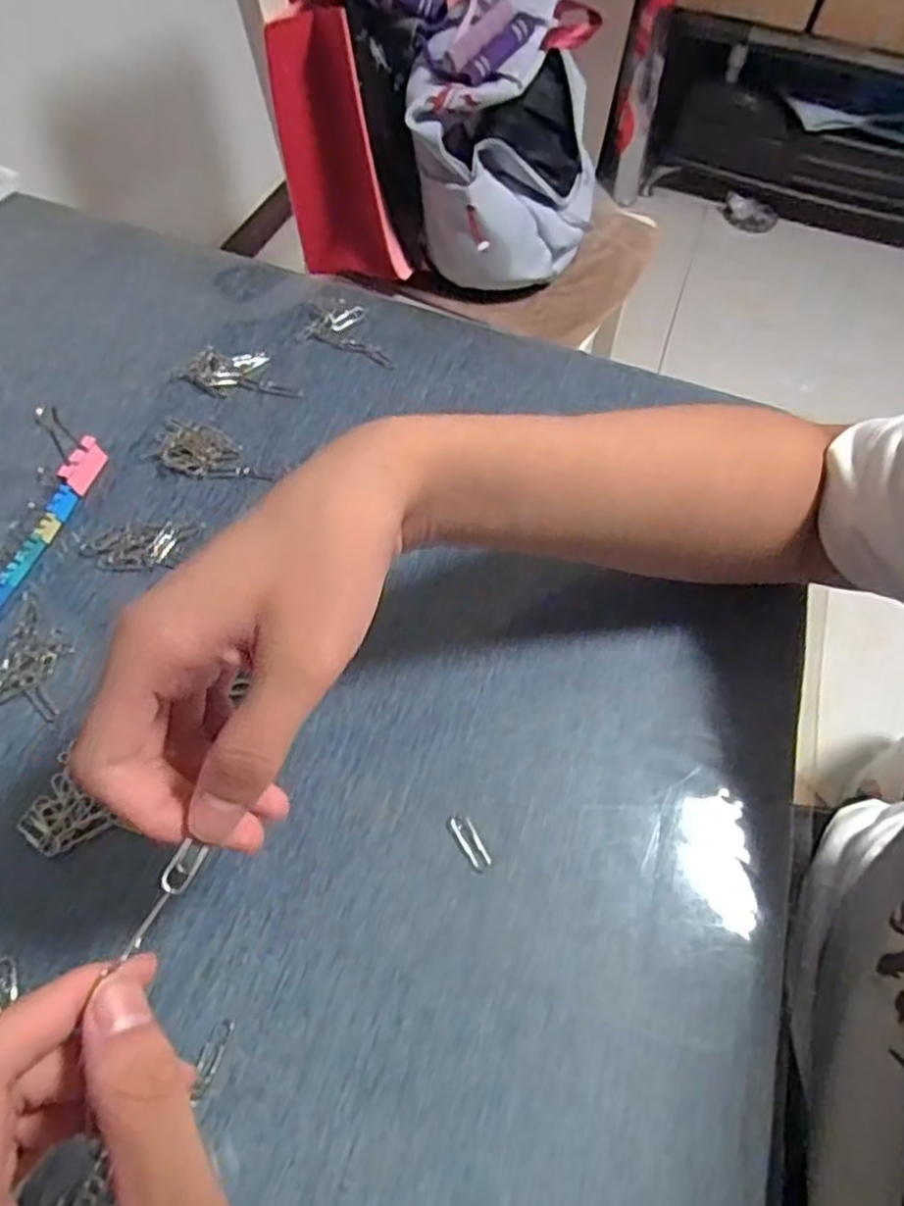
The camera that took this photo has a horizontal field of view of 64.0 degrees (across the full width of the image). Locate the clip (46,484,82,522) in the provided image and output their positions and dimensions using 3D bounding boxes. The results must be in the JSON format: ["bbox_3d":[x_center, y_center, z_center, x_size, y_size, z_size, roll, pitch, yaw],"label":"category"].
[{"bbox_3d":[-0.216,-0.055,0.402,0.011,0.008,0.019,11,56,2],"label":"clip"}]

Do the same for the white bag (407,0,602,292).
[{"bbox_3d":[0.082,-0.635,0.969,0.236,0.261,0.316,12,56,3],"label":"white bag"}]

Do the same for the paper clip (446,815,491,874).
[{"bbox_3d":[0.008,0.107,0.325,0.011,0.004,0.027,-25,62,-20],"label":"paper clip"}]

